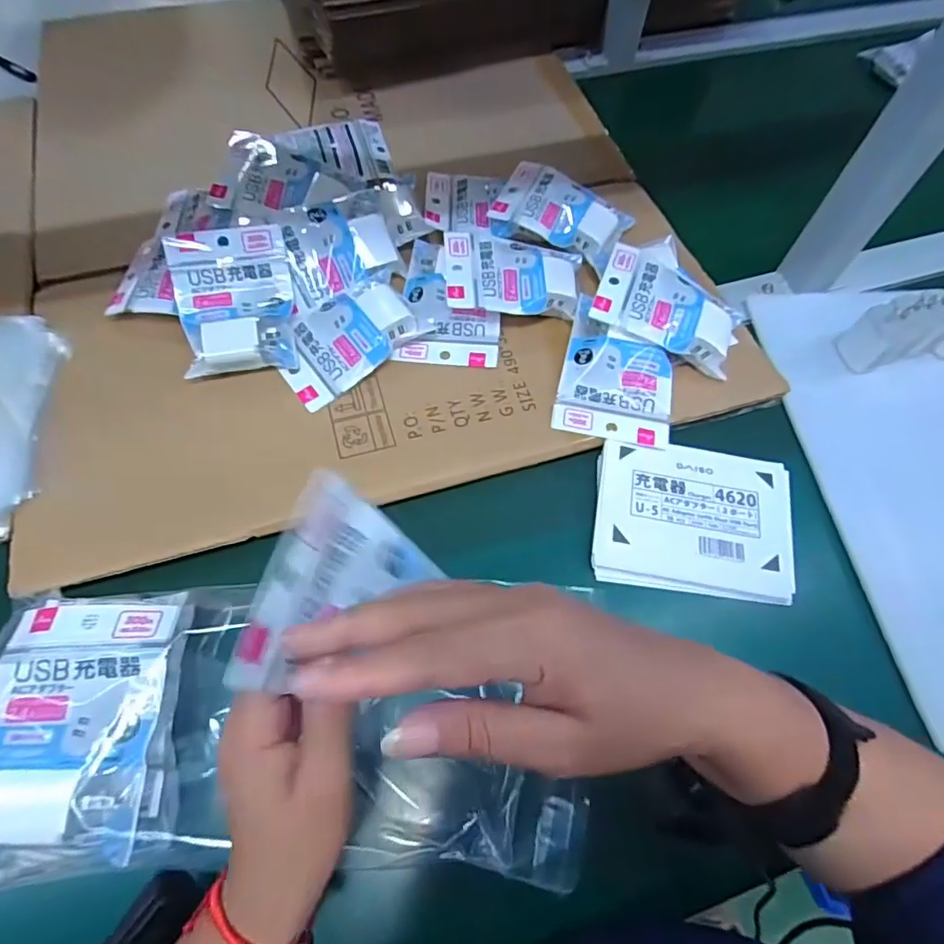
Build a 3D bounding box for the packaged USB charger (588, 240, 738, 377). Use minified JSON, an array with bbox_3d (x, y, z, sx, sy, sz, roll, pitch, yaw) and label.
[{"bbox_3d":[0.171,-0.139,0.486,0.123,0.044,0.089,18,64,7],"label":"packaged USB charger"}]

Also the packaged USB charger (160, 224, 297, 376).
[{"bbox_3d":[-0.205,-0.146,0.475,0.094,0.022,0.123,-9,79,-10],"label":"packaged USB charger"}]

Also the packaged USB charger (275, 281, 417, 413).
[{"bbox_3d":[-0.110,-0.121,0.484,0.127,0.026,0.088,-36,70,-18],"label":"packaged USB charger"}]

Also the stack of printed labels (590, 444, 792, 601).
[{"bbox_3d":[0.176,0.035,0.435,0.152,0.011,0.120,8,64,2],"label":"stack of printed labels"}]

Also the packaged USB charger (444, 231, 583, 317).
[{"bbox_3d":[0.040,-0.180,0.516,0.127,0.032,0.089,-1,64,-2],"label":"packaged USB charger"}]

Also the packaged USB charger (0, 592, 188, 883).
[{"bbox_3d":[-0.221,0.146,0.320,0.098,0.049,0.140,-4,64,-4],"label":"packaged USB charger"}]

